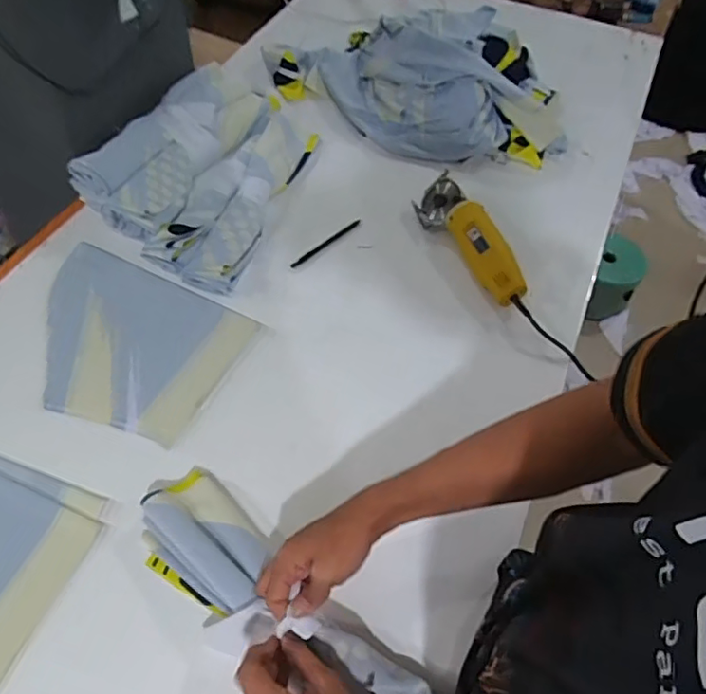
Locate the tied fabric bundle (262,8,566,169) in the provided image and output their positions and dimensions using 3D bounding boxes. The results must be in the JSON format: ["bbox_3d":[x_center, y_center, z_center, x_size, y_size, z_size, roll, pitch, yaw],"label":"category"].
[{"bbox_3d":[0.101,-0.483,1.032,0.560,0.142,0.273,8,56,3],"label":"tied fabric bundle"}]

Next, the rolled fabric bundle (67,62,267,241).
[{"bbox_3d":[-0.284,-0.349,0.941,0.166,0.104,0.395,19,57,10],"label":"rolled fabric bundle"}]

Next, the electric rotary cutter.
[{"bbox_3d":[0.183,-0.169,0.859,0.080,0.057,0.247,-24,60,-18],"label":"electric rotary cutter"}]

